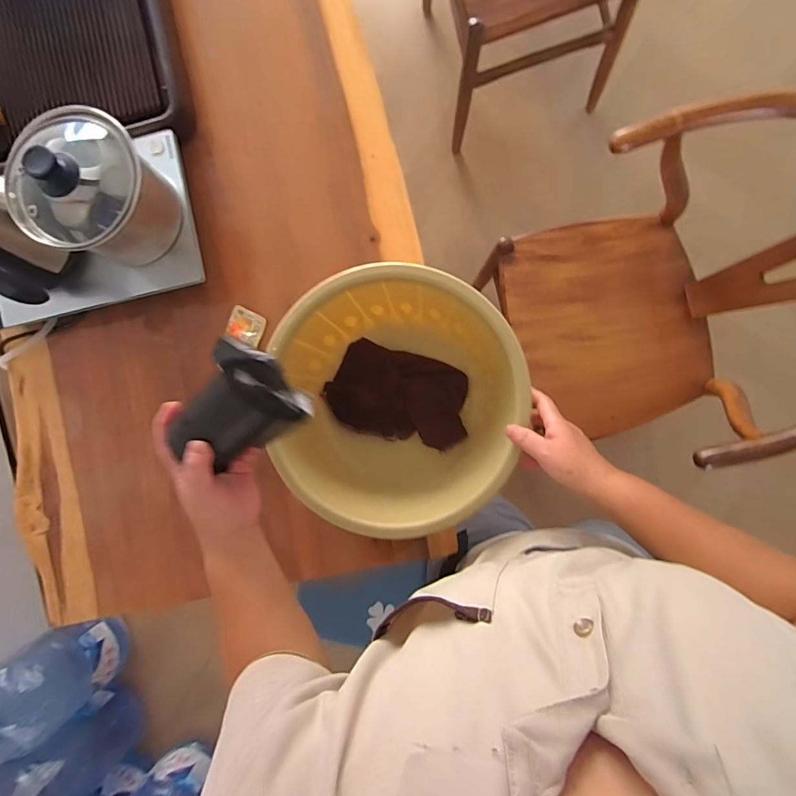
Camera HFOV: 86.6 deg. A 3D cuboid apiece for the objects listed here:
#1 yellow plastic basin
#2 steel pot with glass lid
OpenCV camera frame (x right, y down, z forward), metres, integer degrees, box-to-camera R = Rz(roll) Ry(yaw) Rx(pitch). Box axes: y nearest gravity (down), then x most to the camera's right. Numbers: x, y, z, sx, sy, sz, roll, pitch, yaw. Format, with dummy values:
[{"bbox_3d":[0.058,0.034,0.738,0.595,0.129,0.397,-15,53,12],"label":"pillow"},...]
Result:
[{"bbox_3d":[0.003,0.003,0.579,0.306,0.137,0.315,0,90,7],"label":"yellow plastic basin"},{"bbox_3d":[-0.395,-0.268,0.553,0.151,0.159,0.165,0,92,5],"label":"steel pot with glass lid"}]

